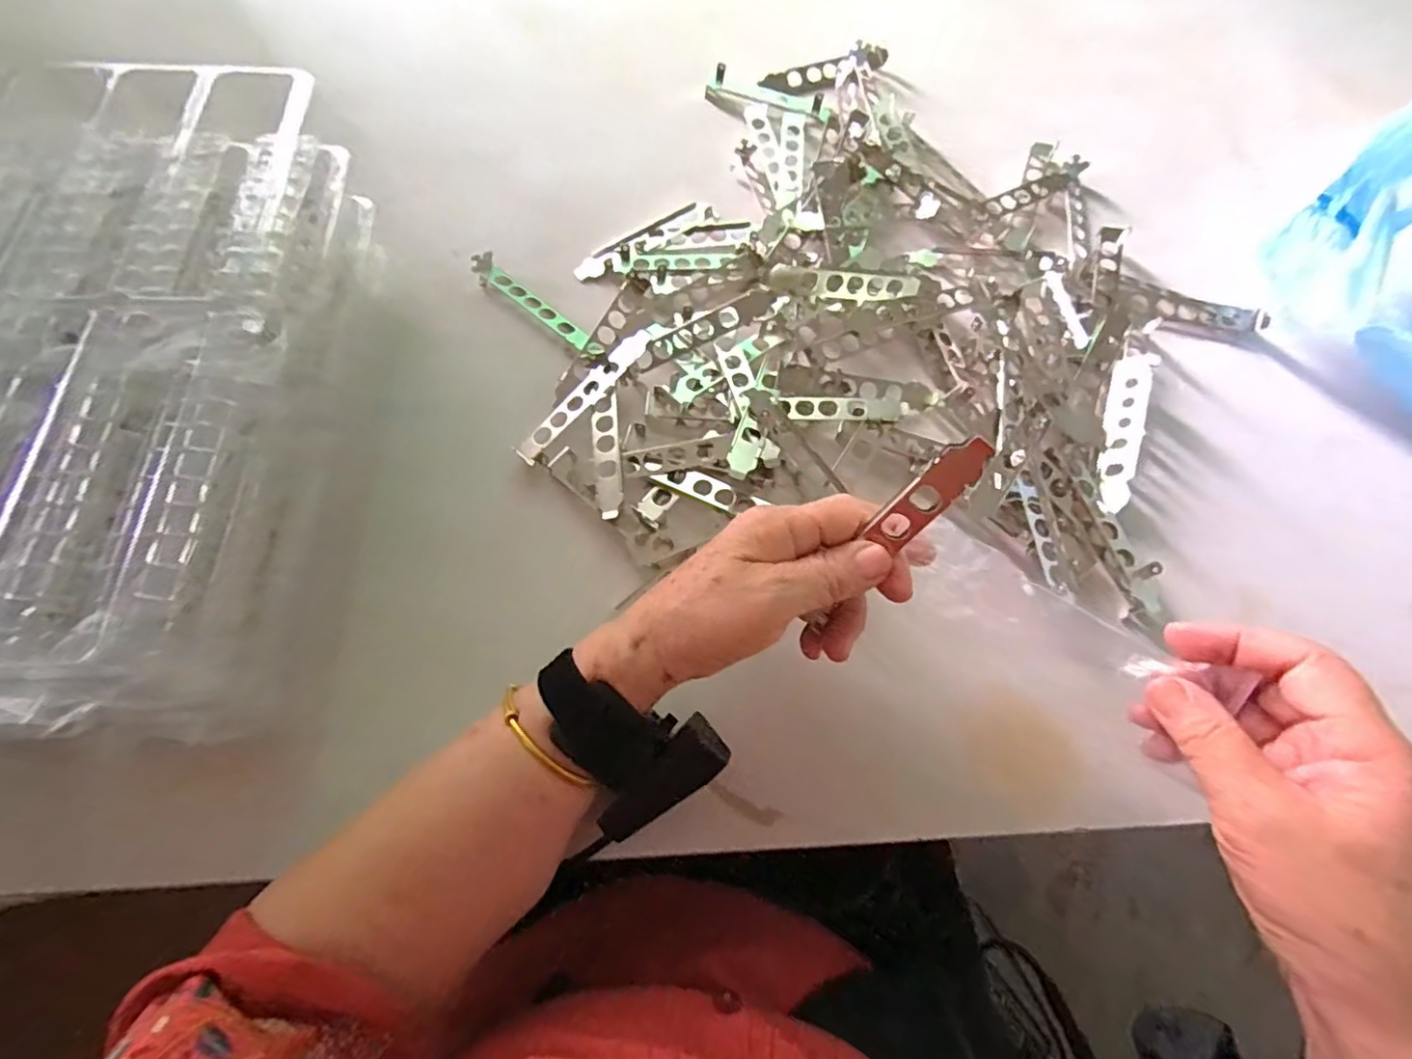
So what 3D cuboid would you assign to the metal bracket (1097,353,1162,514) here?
[{"bbox_3d":[0.283,-0.068,0.420,0.024,0.008,0.122,9,74,42],"label":"metal bracket"}]

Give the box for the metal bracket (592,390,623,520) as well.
[{"bbox_3d":[-0.065,-0.050,0.406,0.018,0.009,0.093,-5,71,-3],"label":"metal bracket"}]

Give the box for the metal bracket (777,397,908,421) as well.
[{"bbox_3d":[0.093,-0.080,0.416,0.085,0.008,0.015,2,71,-1],"label":"metal bracket"}]

